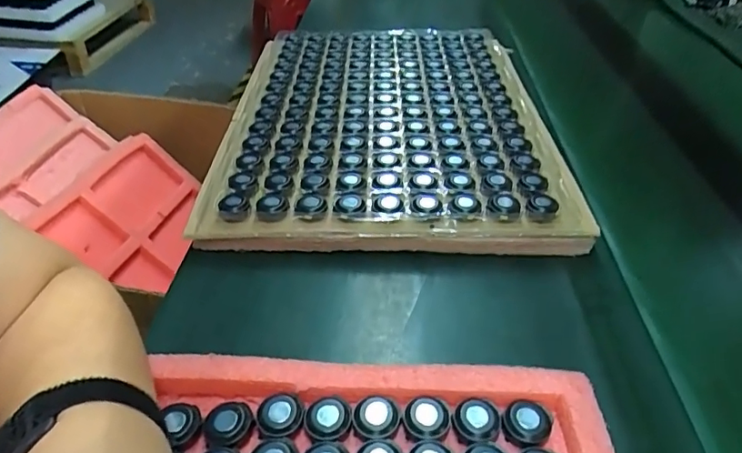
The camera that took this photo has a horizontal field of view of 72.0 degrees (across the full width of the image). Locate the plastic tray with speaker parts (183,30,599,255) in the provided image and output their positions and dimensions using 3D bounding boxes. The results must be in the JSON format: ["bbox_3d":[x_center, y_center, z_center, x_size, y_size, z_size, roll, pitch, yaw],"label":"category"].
[{"bbox_3d":[0.022,-0.153,0.651,0.373,0.045,0.518,0,41,2],"label":"plastic tray with speaker parts"}]

